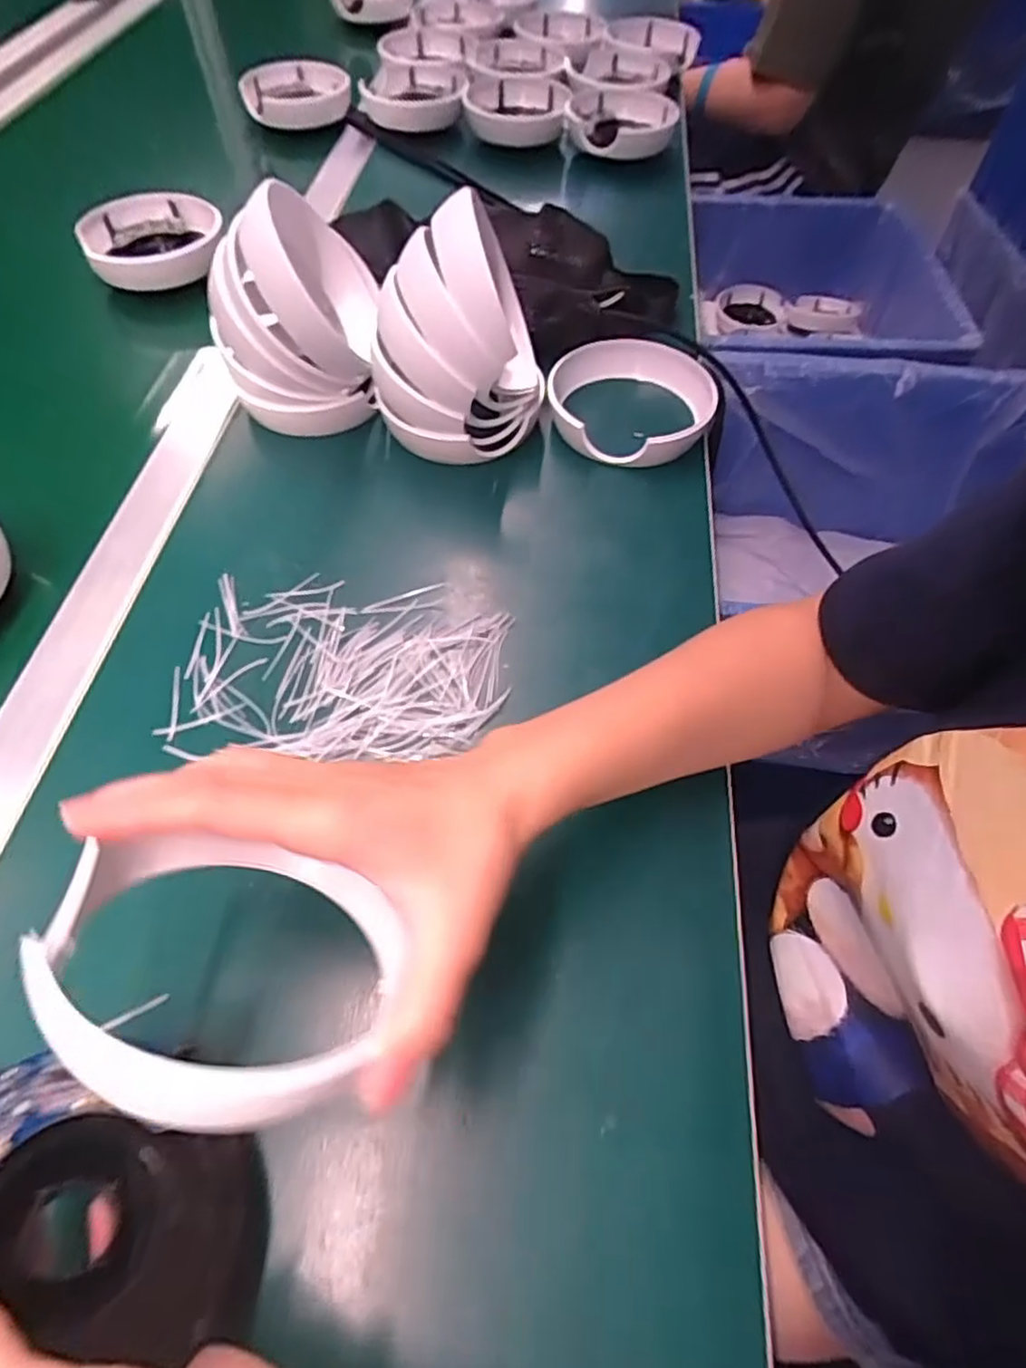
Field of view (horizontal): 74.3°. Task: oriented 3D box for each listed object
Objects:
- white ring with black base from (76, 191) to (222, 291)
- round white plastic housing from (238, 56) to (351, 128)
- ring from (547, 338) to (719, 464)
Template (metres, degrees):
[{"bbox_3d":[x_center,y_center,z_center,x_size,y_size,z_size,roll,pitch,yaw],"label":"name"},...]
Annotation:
[{"bbox_3d":[-0.301,-0.372,0.570,0.109,0.031,0.109,0,58,-1],"label":"white ring with black base"},{"bbox_3d":[-0.246,-0.660,0.752,0.111,0.031,0.093,-23,61,-15],"label":"round white plastic housing"},{"bbox_3d":[0.085,-0.203,0.485,0.116,0.028,0.117,0,58,-1],"label":"ring"}]

